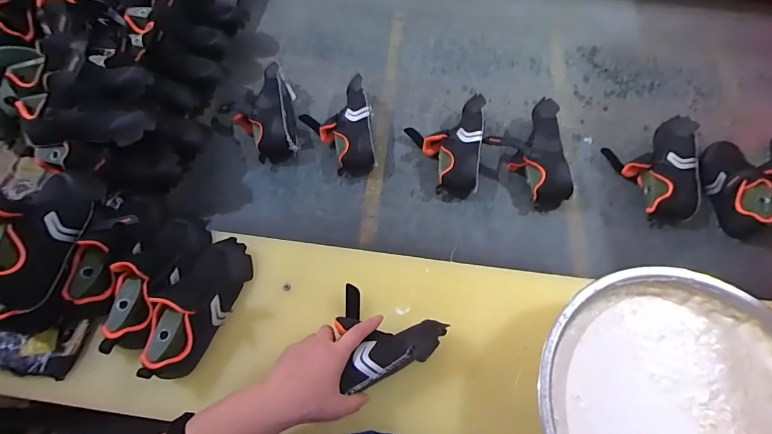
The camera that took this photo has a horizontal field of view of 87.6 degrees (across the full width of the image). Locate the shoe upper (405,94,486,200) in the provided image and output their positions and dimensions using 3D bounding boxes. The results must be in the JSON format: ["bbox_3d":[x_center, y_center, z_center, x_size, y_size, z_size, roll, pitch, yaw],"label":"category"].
[{"bbox_3d":[0.102,-0.133,0.725,0.139,0.070,0.185,11,66,6],"label":"shoe upper"}]

